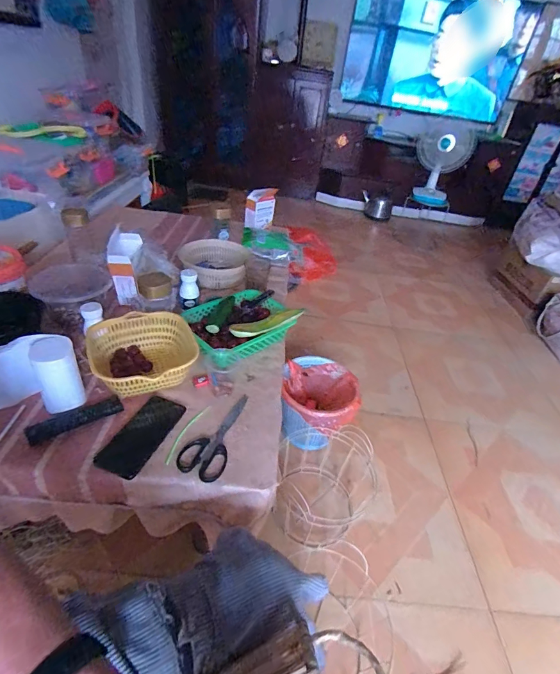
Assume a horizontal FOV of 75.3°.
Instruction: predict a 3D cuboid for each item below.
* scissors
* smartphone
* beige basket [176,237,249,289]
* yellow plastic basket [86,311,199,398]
[{"bbox_3d":[-0.109,0.174,0.662,0.077,0.017,0.194,17,38,11],"label":"scissors"},{"bbox_3d":[-0.238,0.169,0.640,0.077,0.009,0.168,18,38,12],"label":"smartphone"},{"bbox_3d":[-0.195,-0.219,1.088,0.203,0.069,0.196,-2,38,-13],"label":"beige basket"},{"bbox_3d":[-0.266,0.039,0.742,0.196,0.081,0.201,-14,43,-27],"label":"yellow plastic basket"}]

